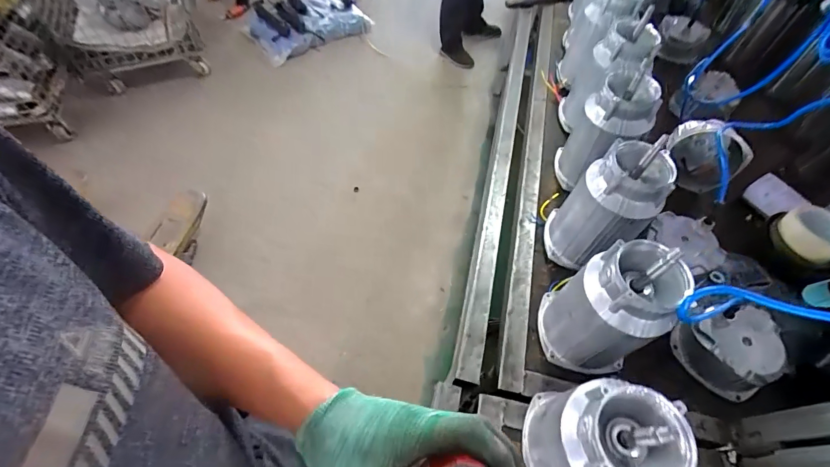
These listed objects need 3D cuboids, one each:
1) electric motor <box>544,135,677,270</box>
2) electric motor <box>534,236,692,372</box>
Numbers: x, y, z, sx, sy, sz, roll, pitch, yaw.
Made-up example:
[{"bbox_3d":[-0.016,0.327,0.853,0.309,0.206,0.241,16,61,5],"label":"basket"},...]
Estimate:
[{"bbox_3d":[0.301,-0.036,0.633,0.118,0.223,0.116,17,58,9],"label":"electric motor"},{"bbox_3d":[0.261,0.106,0.542,0.113,0.222,0.119,-2,57,-3],"label":"electric motor"}]

